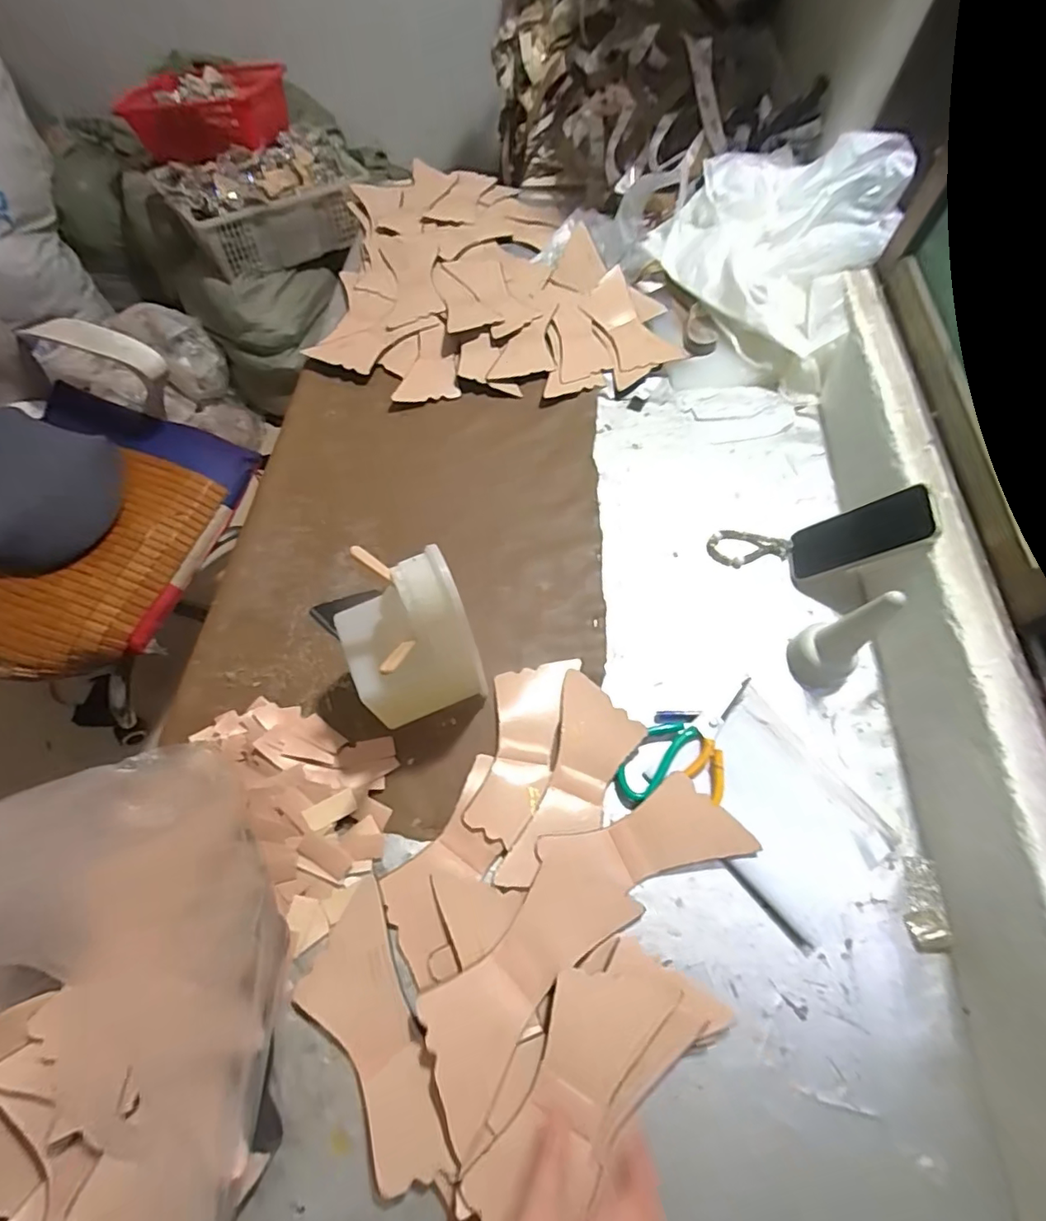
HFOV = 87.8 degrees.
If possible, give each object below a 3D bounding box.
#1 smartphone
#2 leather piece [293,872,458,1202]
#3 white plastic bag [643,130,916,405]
[{"bbox_3d":[0.396,-0.089,0.645,0.009,0.154,0.076,28,59,-28],"label":"smartphone"},{"bbox_3d":[-0.136,0.359,0.462,0.083,0.009,0.212,-21,60,-14],"label":"leather piece"},{"bbox_3d":[0.428,-0.568,0.856,0.309,0.194,0.362,-34,69,-17],"label":"white plastic bag"}]

